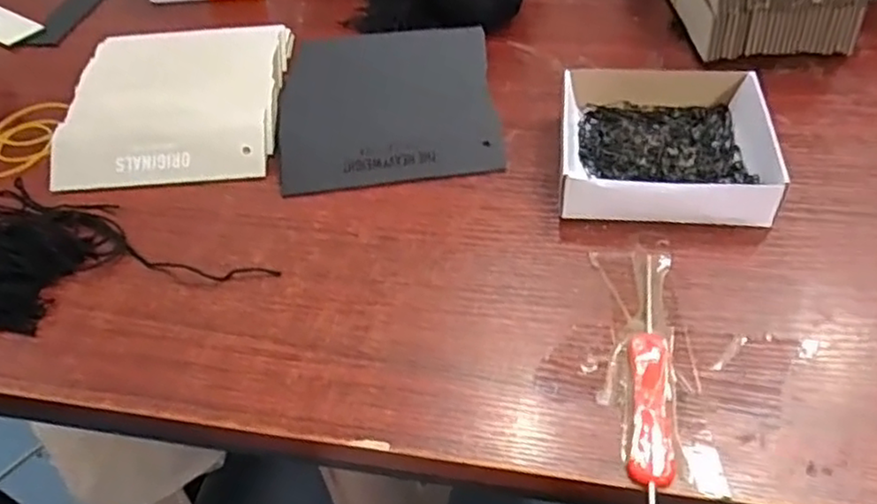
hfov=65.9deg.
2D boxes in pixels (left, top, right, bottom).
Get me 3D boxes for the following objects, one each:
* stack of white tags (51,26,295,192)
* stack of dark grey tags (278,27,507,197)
[{"bbox_3d":[-0.165,-0.096,0.432,0.130,0.023,0.140,-5,46,2],"label":"stack of white tags"},{"bbox_3d":[-0.031,-0.096,0.417,0.127,0.013,0.139,-3,52,-1],"label":"stack of dark grey tags"}]

